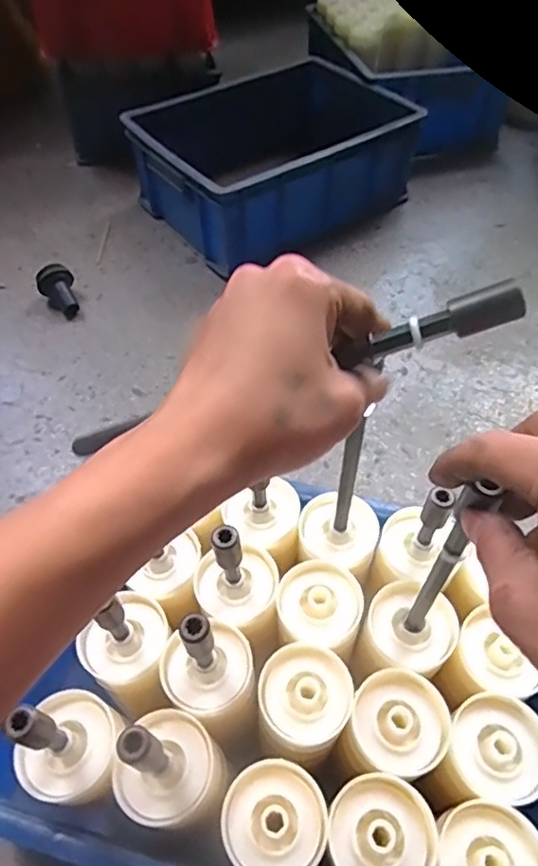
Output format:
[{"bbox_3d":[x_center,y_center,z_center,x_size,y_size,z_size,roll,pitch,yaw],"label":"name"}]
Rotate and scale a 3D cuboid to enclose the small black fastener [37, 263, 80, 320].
[{"bbox_3d":[-0.304,-0.204,0.850,0.050,0.049,0.067,-19,55,-14],"label":"small black fastener"}]

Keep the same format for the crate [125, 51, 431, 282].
[{"bbox_3d":[0.003,-0.458,0.987,0.400,0.146,0.314,-32,58,-22],"label":"crate"}]

